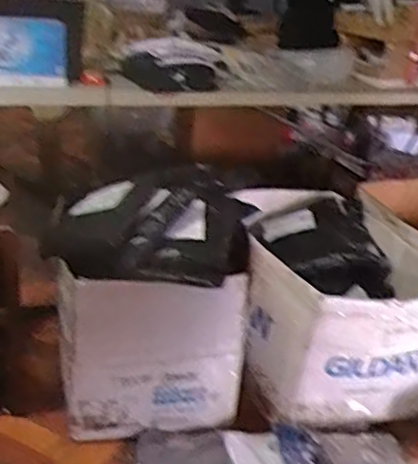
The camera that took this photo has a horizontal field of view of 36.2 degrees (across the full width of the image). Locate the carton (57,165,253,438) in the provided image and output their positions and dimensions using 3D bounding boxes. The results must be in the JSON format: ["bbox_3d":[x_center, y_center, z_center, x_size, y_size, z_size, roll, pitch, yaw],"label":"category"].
[{"bbox_3d":[-0.142,0.176,1.615,0.482,0.550,0.340,-1,27,-15],"label":"carton"}]

